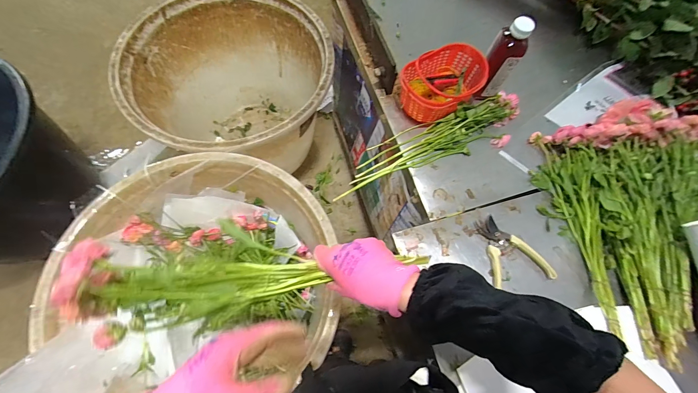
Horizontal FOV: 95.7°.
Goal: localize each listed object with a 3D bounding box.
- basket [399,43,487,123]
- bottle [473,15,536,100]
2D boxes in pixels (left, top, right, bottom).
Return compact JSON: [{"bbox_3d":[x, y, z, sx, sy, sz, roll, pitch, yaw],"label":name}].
[{"bbox_3d":[0.216,-0.264,0.747,0.190,0.097,0.134,-35,73,-16],"label":"basket"},{"bbox_3d":[0.339,-0.302,0.712,0.052,0.198,0.060,-4,68,-4],"label":"bottle"}]

